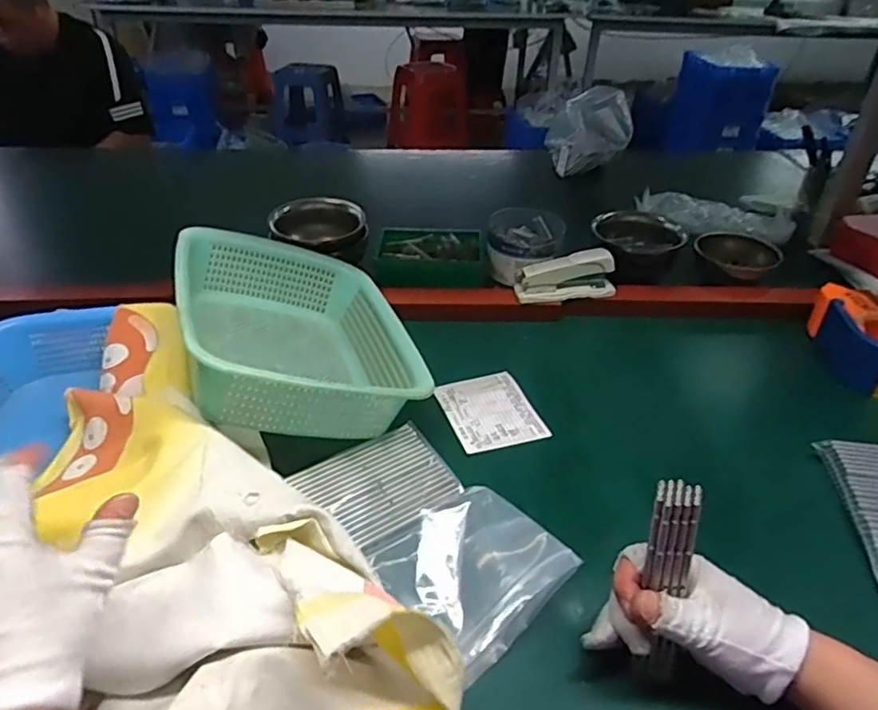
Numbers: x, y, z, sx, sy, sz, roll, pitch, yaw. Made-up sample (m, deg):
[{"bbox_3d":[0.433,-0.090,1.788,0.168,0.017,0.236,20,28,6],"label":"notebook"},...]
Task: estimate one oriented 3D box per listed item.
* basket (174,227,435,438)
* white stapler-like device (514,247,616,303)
[{"bbox_3d":[-0.159,-0.027,0.640,0.230,0.087,0.308,11,25,-31],"label":"basket"},{"bbox_3d":[0.163,-0.101,0.783,0.125,0.055,0.034,-6,37,-13],"label":"white stapler-like device"}]

